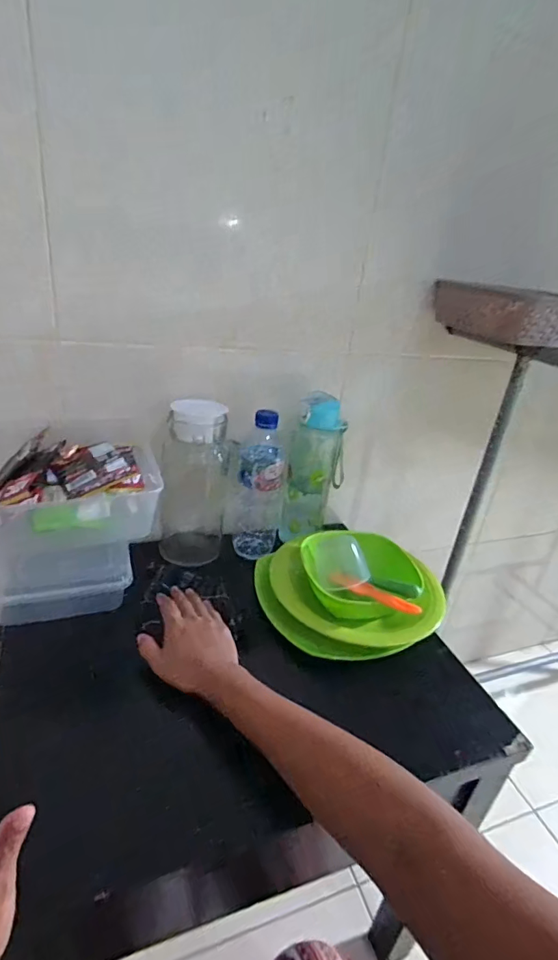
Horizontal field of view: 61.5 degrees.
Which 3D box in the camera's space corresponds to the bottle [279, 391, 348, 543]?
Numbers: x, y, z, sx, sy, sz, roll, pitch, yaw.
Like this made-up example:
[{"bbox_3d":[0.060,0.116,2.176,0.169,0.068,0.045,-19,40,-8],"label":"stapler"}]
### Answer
[{"bbox_3d":[0.056,-0.020,0.711,0.080,0.213,0.070,7,26,0],"label":"bottle"}]

